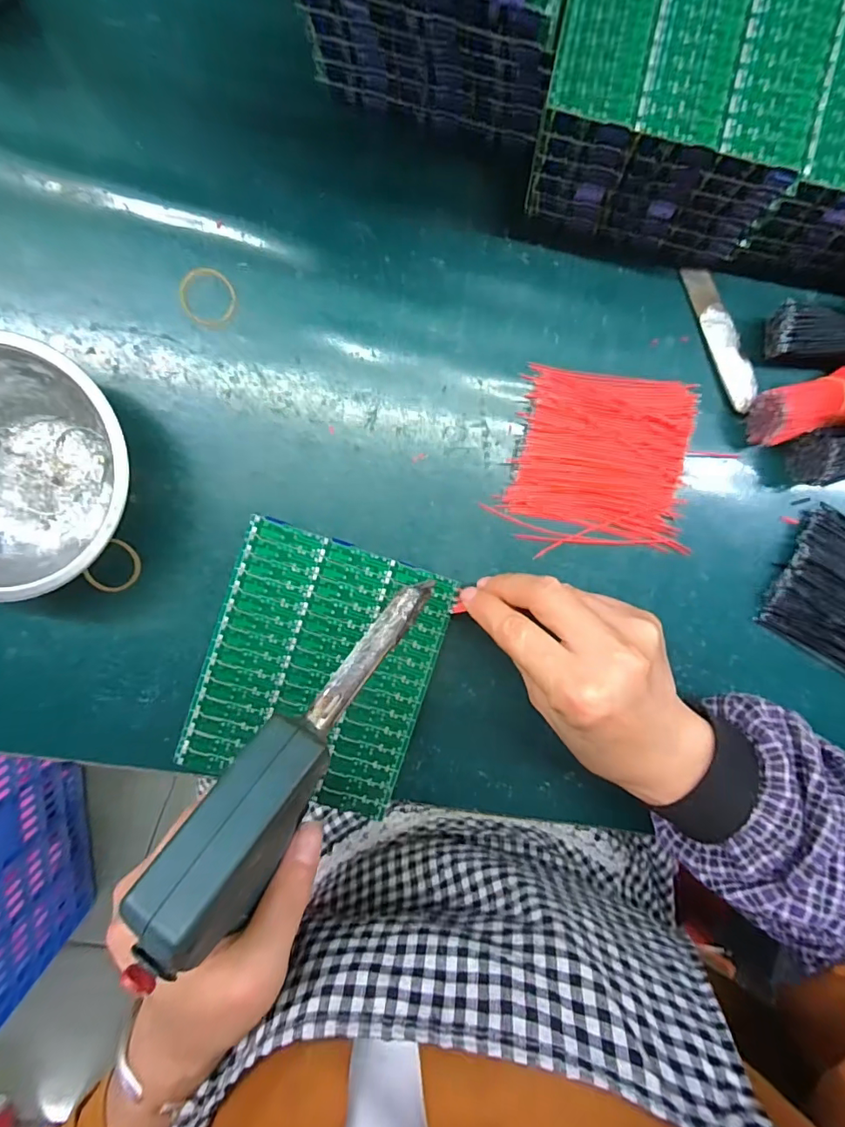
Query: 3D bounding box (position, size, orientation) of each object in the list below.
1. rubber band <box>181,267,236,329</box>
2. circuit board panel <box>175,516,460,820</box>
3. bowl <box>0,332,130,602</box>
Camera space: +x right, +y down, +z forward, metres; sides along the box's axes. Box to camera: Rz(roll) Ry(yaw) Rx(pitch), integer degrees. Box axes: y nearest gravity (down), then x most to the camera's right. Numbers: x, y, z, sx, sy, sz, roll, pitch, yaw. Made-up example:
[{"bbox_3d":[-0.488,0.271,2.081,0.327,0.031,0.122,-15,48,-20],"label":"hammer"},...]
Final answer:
[{"bbox_3d":[-0.121,-0.151,0.285,0.030,0.004,0.031,0,97,-1],"label":"rubber band"},{"bbox_3d":[-0.059,0.062,0.294,0.124,0.004,0.147,18,92,-5],"label":"circuit board panel"},{"bbox_3d":[-0.214,-0.049,0.262,0.124,0.040,0.123,0,97,-1],"label":"bowl"}]

